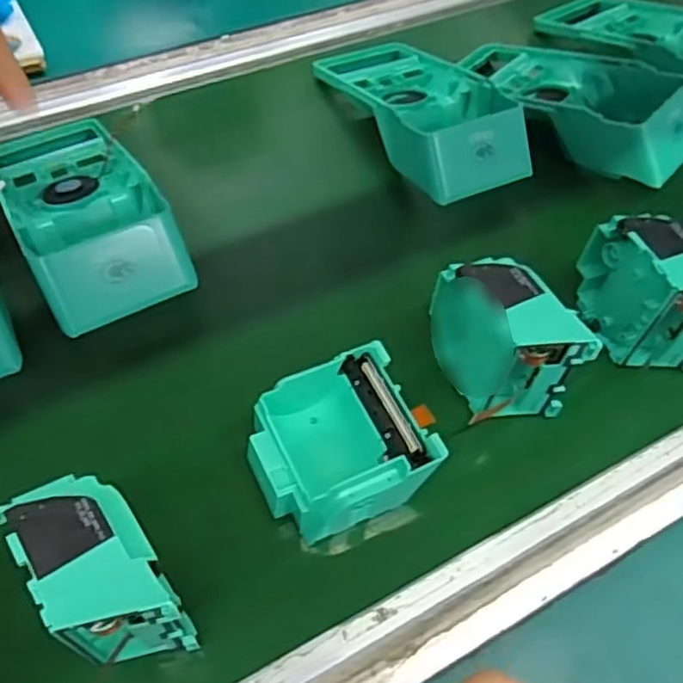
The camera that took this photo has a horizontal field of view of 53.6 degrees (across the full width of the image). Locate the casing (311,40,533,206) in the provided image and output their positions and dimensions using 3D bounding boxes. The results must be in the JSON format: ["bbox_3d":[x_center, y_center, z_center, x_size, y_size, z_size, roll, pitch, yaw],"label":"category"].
[{"bbox_3d":[0.057,-0.177,0.493,0.093,0.045,0.191,-24,59,-15],"label":"casing"}]

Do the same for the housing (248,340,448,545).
[{"bbox_3d":[-0.002,0.050,0.337,0.083,0.035,0.076,-20,58,-12],"label":"housing"}]

